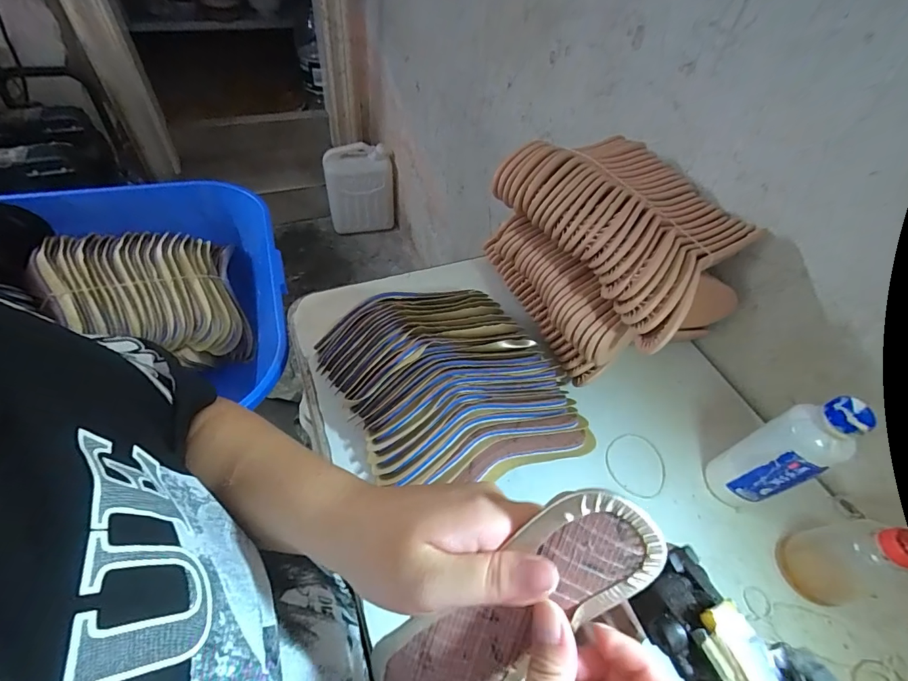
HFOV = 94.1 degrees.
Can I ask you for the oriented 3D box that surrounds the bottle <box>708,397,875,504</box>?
[{"bbox_3d":[0.315,0.112,0.411,0.046,0.174,0.052,13,53,5],"label":"bottle"}]

